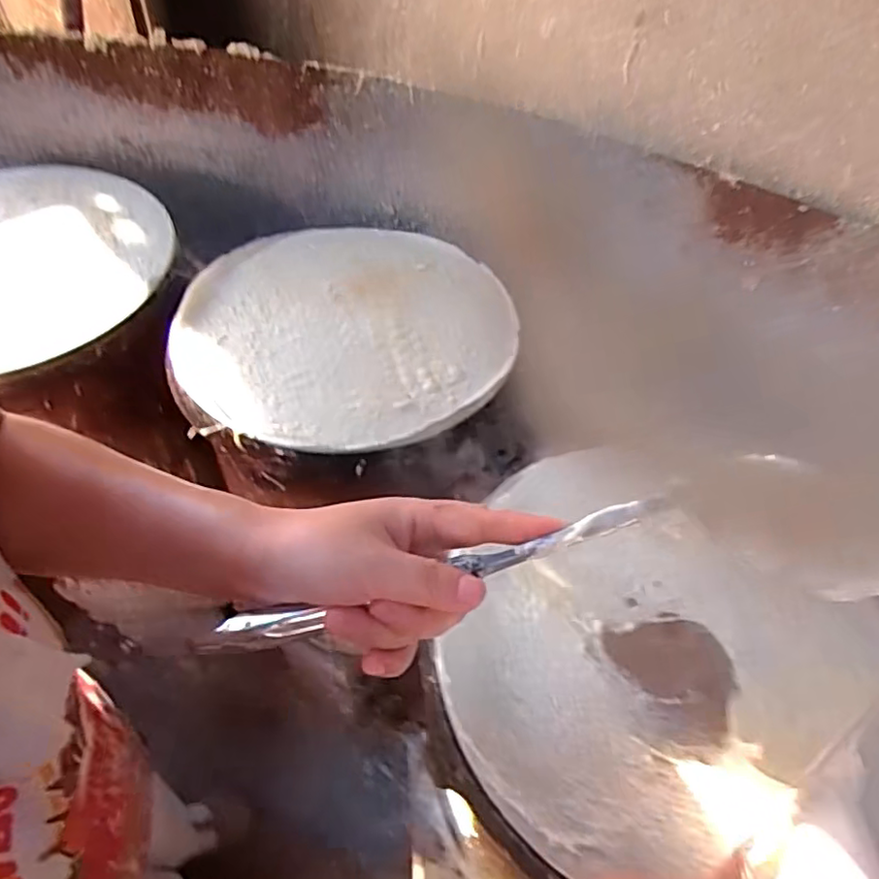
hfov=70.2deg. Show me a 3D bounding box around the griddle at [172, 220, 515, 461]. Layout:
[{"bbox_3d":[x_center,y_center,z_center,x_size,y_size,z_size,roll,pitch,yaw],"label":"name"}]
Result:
[{"bbox_3d":[-0.100,-0.128,0.684,0.351,0.033,0.344,0,55,0],"label":"griddle"}]

